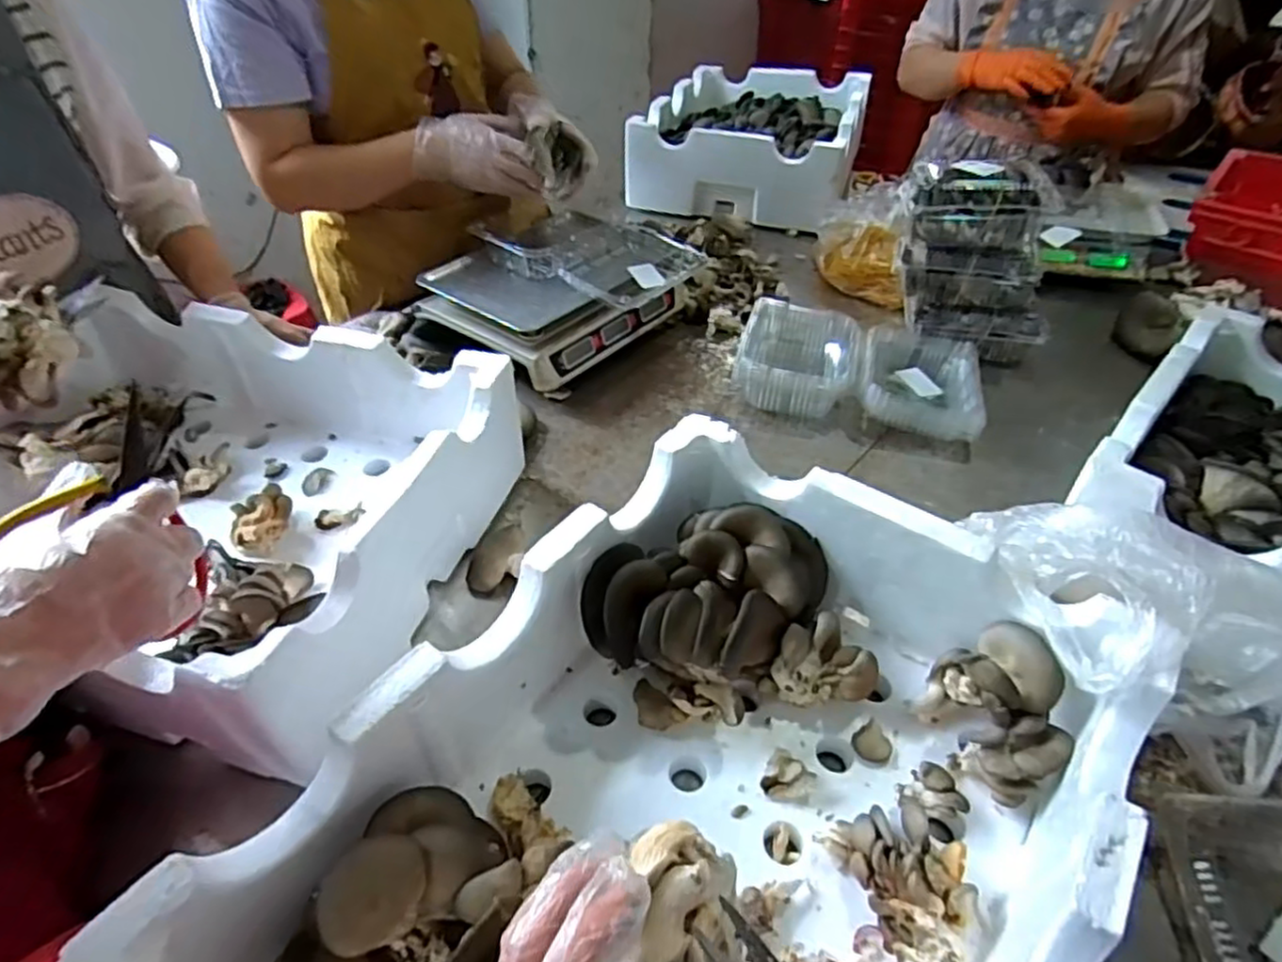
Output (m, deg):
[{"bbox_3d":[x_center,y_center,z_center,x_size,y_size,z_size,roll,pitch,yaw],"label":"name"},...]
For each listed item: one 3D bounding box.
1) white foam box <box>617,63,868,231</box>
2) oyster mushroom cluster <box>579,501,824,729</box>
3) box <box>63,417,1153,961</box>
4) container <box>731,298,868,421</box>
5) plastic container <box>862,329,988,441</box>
[{"bbox_3d":[0.271,-0.812,1.665,0.467,0.151,0.679,12,44,13],"label":"white foam box"},{"bbox_3d":[0.059,0.103,0.617,0.159,0.091,0.207,28,49,27],"label":"oyster mushroom cluster"},{"bbox_3d":[0.045,0.227,0.470,0.403,0.146,0.548,27,49,26],"label":"box"},{"bbox_3d":[0.223,-0.176,1.001,0.165,0.066,0.192,8,43,8],"label":"container"},{"bbox_3d":[0.388,-0.145,0.980,0.159,0.058,0.208,12,44,13],"label":"plastic container"}]

